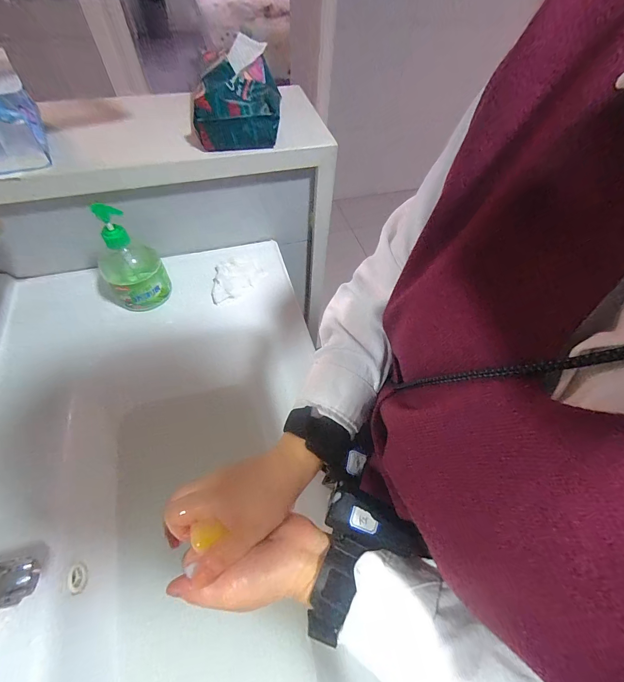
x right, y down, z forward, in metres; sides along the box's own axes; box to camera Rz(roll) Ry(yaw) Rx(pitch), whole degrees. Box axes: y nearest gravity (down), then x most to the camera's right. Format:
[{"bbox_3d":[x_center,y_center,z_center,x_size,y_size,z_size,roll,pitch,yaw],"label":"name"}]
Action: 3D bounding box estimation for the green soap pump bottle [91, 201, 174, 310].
[{"bbox_3d":[-0.277,-0.128,0.478,0.080,0.161,0.084,-28,63,-20],"label":"green soap pump bottle"}]

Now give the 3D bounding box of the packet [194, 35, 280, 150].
[{"bbox_3d":[-0.108,-0.348,0.460,0.121,0.089,0.119,-6,57,-7],"label":"packet"}]

